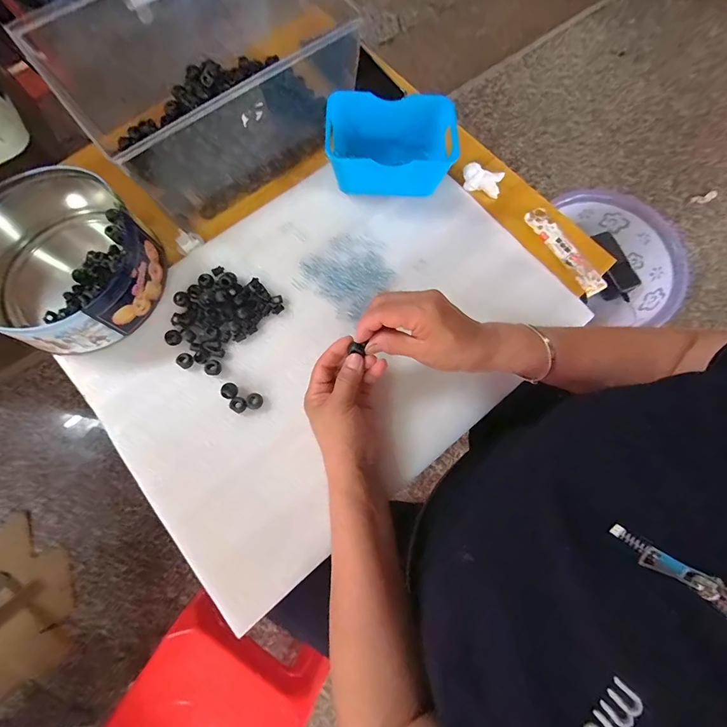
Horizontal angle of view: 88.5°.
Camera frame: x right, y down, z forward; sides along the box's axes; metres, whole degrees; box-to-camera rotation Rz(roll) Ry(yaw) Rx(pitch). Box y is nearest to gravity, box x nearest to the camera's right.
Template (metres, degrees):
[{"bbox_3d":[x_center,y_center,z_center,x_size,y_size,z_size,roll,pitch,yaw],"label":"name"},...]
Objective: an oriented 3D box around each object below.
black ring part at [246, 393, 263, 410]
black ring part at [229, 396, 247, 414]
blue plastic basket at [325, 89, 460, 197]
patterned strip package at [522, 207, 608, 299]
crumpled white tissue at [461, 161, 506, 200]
[{"bbox_3d":[-0.119,0.042,0.411,0.016,0.014,0.018,7,75,1],"label":"black ring part"},{"bbox_3d":[-0.137,0.046,0.409,0.018,0.010,0.016,34,77,8],"label":"black ring part"},{"bbox_3d":[0.032,-0.265,0.460,0.154,0.059,0.099,5,76,-1],"label":"blue plastic basket"},{"bbox_3d":[0.256,-0.144,0.473,0.029,0.007,0.132,-33,78,-9],"label":"patterned strip package"},{"bbox_3d":[0.158,-0.244,0.495,0.052,0.013,0.035,18,75,3],"label":"crumpled white tissue"}]

